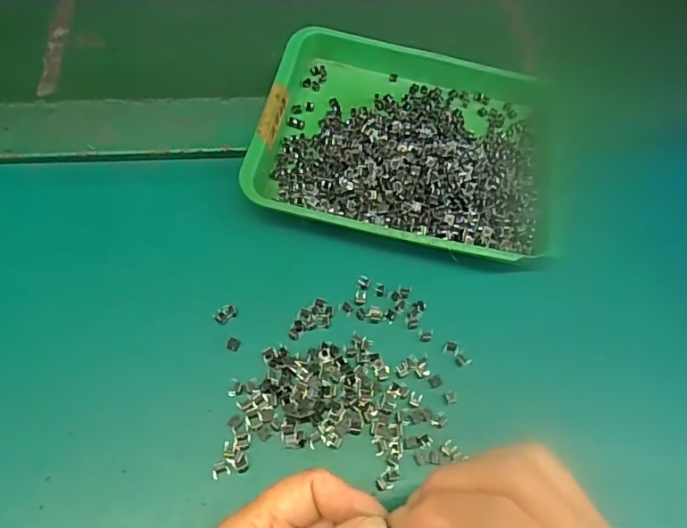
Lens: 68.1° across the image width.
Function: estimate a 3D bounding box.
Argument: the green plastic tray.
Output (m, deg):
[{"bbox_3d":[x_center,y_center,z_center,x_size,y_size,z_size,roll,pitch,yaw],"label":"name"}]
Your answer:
[{"bbox_3d":[0.050,-0.091,0.368,0.211,0.031,0.174,11,60,2],"label":"green plastic tray"}]

